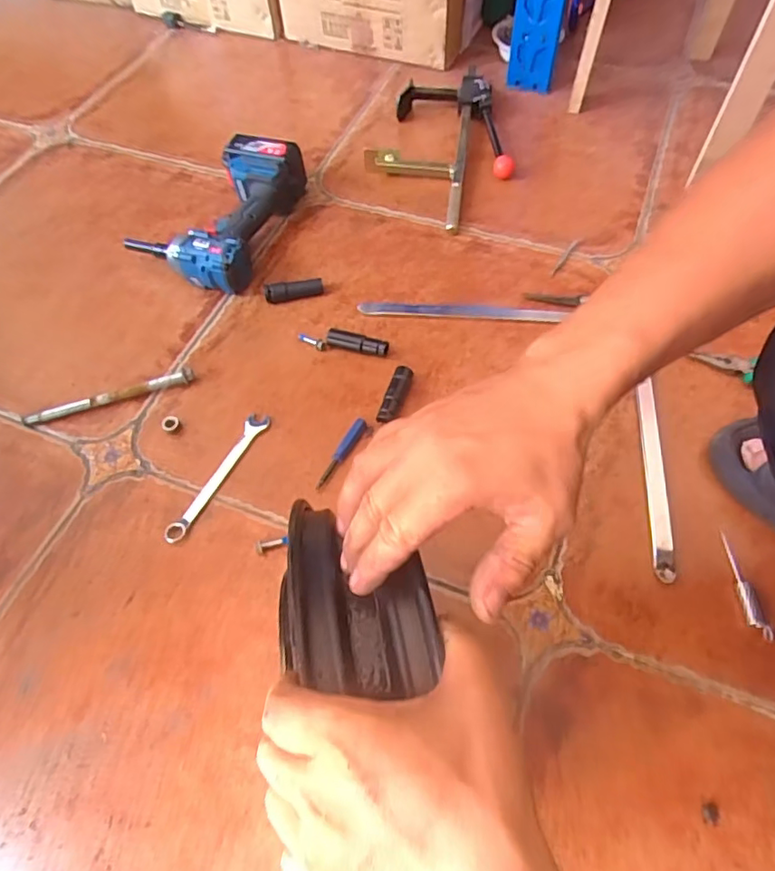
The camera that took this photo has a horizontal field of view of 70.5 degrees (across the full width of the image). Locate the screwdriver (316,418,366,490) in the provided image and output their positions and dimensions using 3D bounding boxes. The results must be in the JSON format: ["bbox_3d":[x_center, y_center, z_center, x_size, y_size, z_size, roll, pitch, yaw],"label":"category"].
[{"bbox_3d":[-0.051,0.021,0.615,0.014,0.016,0.093,26,65,15],"label":"screwdriver"}]

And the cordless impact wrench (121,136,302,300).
[{"bbox_3d":[-0.243,-0.329,0.794,0.178,0.077,0.253,18,63,12],"label":"cordless impact wrench"}]

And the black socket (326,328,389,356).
[{"bbox_3d":[-0.038,-0.117,0.694,0.079,0.024,0.018,13,62,9],"label":"black socket"}]

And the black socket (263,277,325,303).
[{"bbox_3d":[-0.127,-0.199,0.743,0.078,0.023,0.022,-13,61,-5],"label":"black socket"}]

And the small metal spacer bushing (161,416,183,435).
[{"bbox_3d":[-0.255,-0.014,0.644,0.019,0.011,0.024,-40,67,-18],"label":"small metal spacer bushing"}]

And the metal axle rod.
[{"bbox_3d":[-0.337,-0.048,0.665,0.199,0.015,0.020,-17,62,-7],"label":"metal axle rod"}]

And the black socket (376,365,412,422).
[{"bbox_3d":[0.009,-0.046,0.651,0.022,0.025,0.076,18,63,12],"label":"black socket"}]

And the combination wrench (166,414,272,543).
[{"bbox_3d":[-0.188,0.044,0.612,0.025,0.011,0.172,24,64,14],"label":"combination wrench"}]

